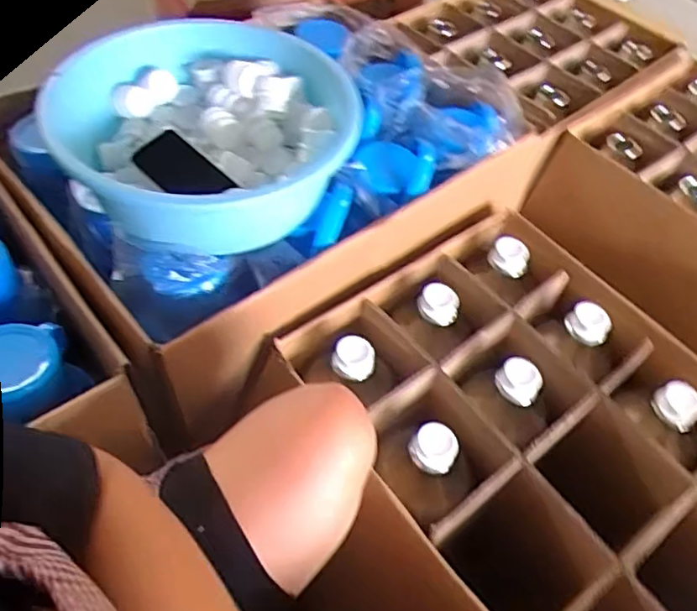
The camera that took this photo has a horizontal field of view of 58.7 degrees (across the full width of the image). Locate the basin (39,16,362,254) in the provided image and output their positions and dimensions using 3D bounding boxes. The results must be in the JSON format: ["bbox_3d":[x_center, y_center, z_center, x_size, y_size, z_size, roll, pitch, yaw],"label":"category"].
[{"bbox_3d":[-0.190,-0.226,0.784,0.357,0.110,0.353,3,53,-3],"label":"basin"}]

